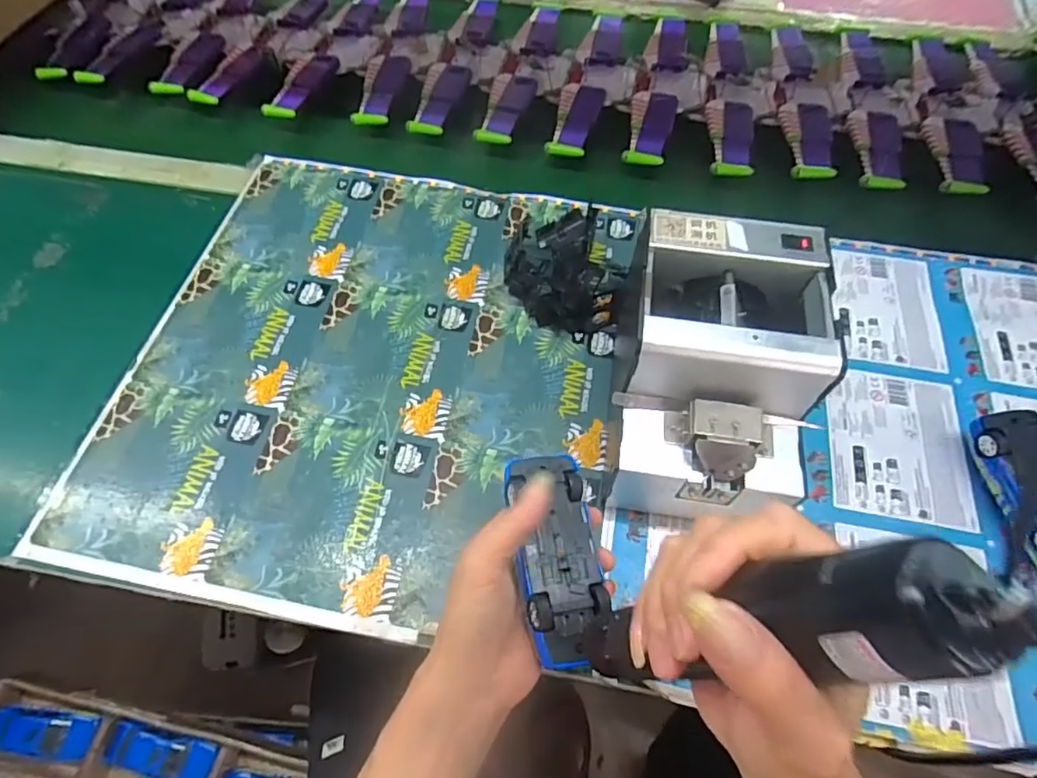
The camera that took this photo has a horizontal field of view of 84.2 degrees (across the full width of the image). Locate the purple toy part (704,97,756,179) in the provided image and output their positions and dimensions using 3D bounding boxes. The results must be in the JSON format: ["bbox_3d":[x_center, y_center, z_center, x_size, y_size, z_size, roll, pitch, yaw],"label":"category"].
[{"bbox_3d":[0.236,-0.282,0.639,0.049,0.012,0.118,8,62,4],"label":"purple toy part"}]

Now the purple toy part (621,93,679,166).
[{"bbox_3d":[0.147,-0.293,0.644,0.048,0.013,0.113,13,63,7],"label":"purple toy part"}]

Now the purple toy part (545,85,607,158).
[{"bbox_3d":[0.070,-0.306,0.653,0.039,0.013,0.125,18,63,9],"label":"purple toy part"}]

